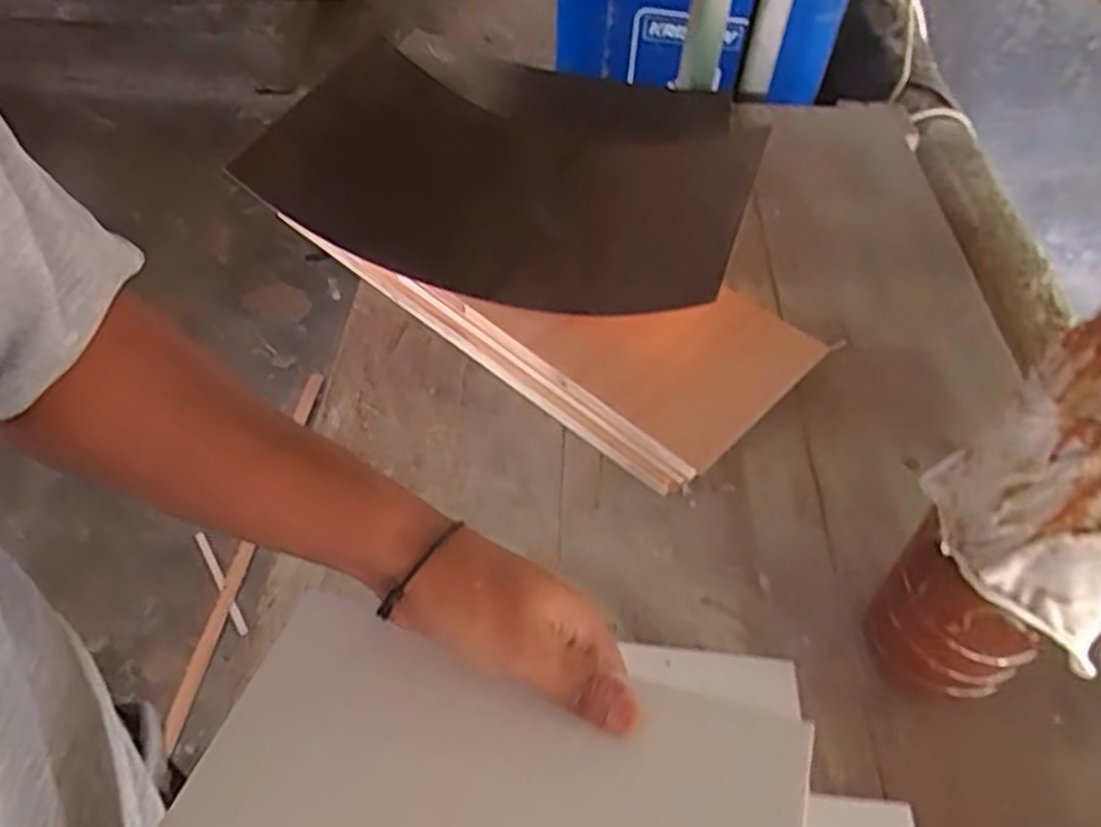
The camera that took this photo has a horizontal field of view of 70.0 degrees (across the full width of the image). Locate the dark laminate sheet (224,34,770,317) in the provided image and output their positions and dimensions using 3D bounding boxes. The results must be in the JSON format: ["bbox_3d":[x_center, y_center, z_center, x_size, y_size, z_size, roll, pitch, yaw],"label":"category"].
[{"bbox_3d":[-0.031,-0.208,0.681,0.386,0.070,0.258,18,50,11],"label":"dark laminate sheet"}]

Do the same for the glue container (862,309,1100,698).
[{"bbox_3d":[0.236,0.065,0.394,0.092,0.315,0.078,24,52,16],"label":"glue container"}]

